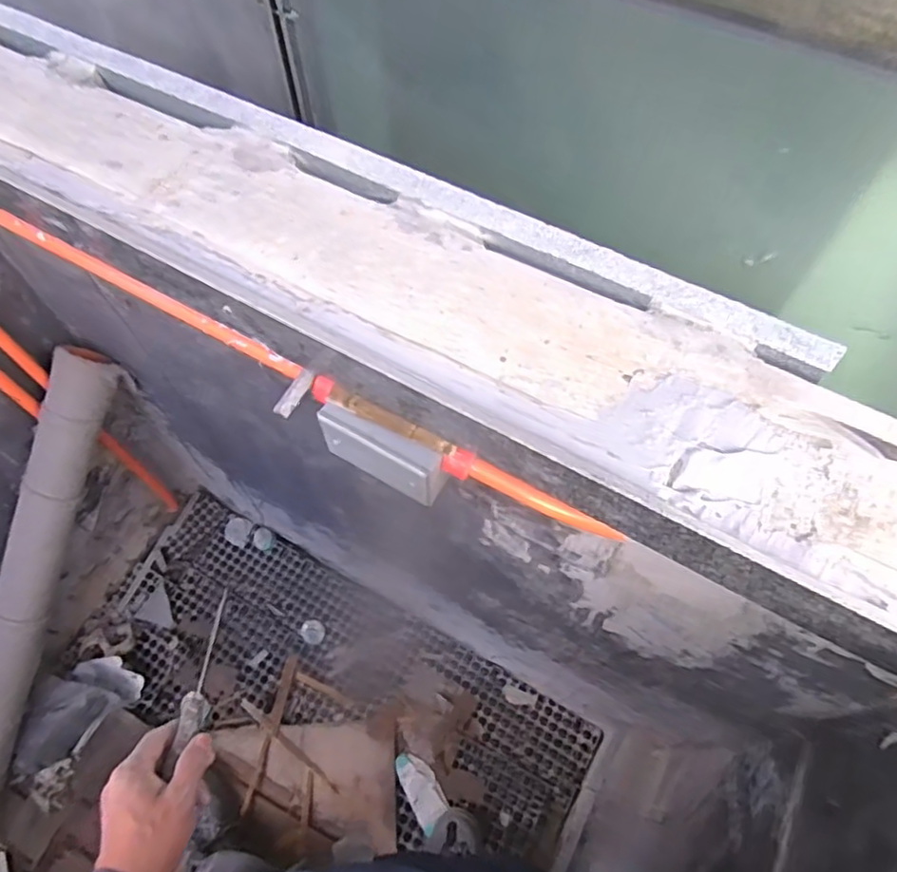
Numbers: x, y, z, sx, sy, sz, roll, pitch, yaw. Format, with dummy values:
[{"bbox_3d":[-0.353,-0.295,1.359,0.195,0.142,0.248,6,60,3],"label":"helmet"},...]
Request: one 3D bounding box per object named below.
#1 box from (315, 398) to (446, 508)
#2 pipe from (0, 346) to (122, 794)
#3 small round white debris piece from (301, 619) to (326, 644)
[{"bbox_3d":[-0.063,0.015,0.558,0.122,0.062,0.032,26,64,13],"label":"box"},{"bbox_3d":[-0.784,0.337,1.117,0.093,0.092,1.027,25,102,13],"label":"pipe"},{"bbox_3d":[-0.317,0.457,1.428,0.059,0.006,0.051,36,64,18],"label":"small round white debris piece"}]

